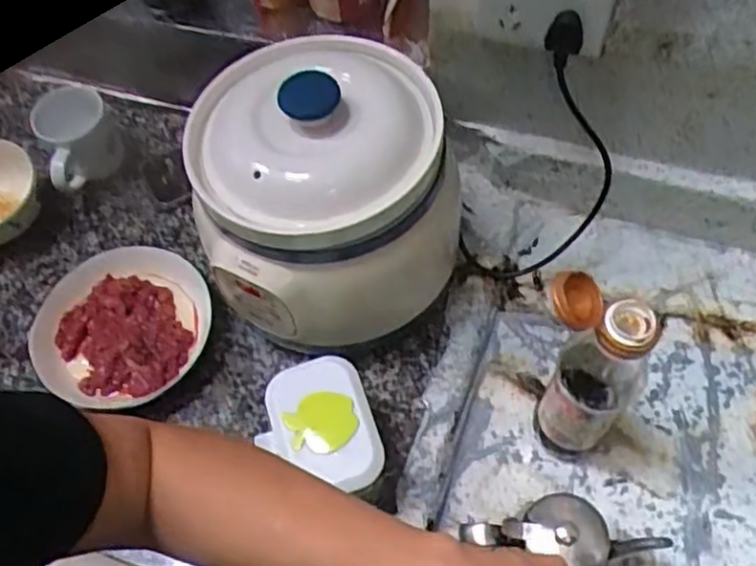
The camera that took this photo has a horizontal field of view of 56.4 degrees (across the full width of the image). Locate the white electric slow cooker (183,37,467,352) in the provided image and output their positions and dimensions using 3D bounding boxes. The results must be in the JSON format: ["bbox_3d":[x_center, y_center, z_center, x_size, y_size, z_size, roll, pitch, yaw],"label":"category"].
[{"bbox_3d":[-0.043,-0.074,0.642,0.216,0.229,0.235,26,65,17],"label":"white electric slow cooker"}]

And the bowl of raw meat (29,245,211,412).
[{"bbox_3d":[-0.256,0.038,0.696,0.171,0.032,0.165,-1,60,2],"label":"bowl of raw meat"}]

